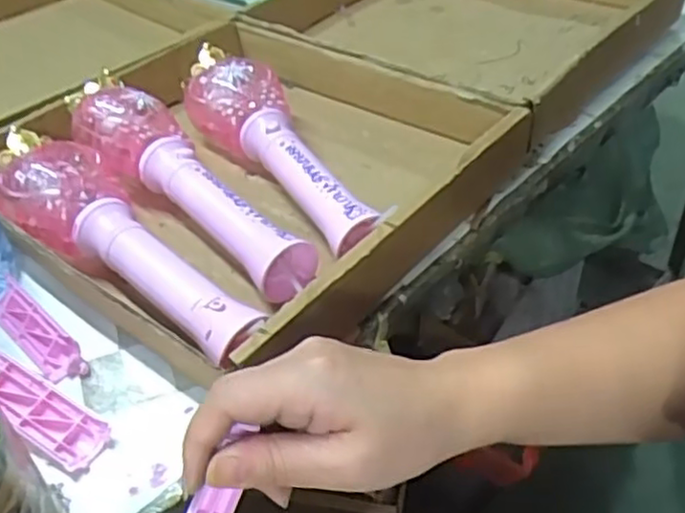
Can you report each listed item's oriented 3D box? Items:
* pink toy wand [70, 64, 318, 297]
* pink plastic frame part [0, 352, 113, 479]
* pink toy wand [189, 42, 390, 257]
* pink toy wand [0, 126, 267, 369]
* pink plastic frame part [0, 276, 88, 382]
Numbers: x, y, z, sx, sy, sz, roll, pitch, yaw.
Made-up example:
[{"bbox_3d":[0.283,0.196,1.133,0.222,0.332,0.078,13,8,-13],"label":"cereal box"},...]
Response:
[{"bbox_3d":[-0.130,-0.071,0.579,0.305,0.065,0.079,31,52,34],"label":"pink toy wand"},{"bbox_3d":[-0.198,0.098,0.447,0.112,0.015,0.037,25,61,15],"label":"pink plastic frame part"},{"bbox_3d":[-0.061,-0.093,0.606,0.087,0.070,0.305,-21,43,-17],"label":"pink toy wand"},{"bbox_3d":[-0.169,-0.003,0.520,0.088,0.070,0.310,-32,48,-28],"label":"pink toy wand"},{"bbox_3d":[-0.224,0.050,0.501,0.113,0.024,0.026,31,52,34],"label":"pink plastic frame part"}]

